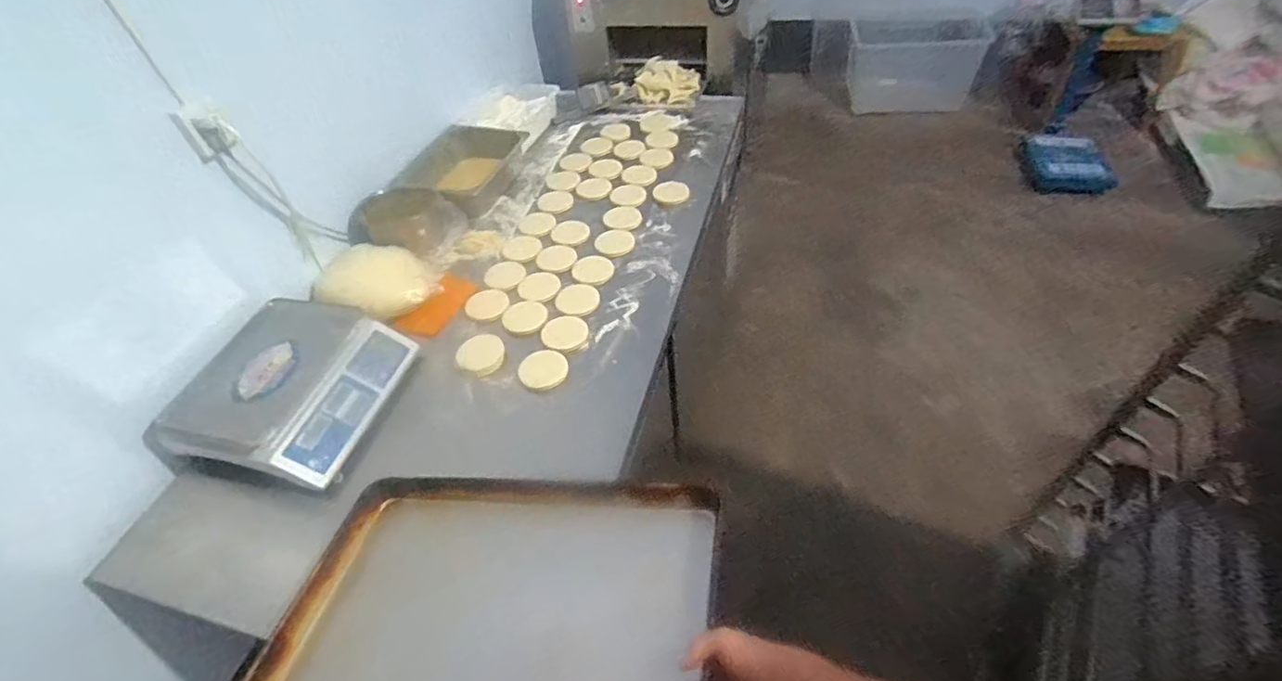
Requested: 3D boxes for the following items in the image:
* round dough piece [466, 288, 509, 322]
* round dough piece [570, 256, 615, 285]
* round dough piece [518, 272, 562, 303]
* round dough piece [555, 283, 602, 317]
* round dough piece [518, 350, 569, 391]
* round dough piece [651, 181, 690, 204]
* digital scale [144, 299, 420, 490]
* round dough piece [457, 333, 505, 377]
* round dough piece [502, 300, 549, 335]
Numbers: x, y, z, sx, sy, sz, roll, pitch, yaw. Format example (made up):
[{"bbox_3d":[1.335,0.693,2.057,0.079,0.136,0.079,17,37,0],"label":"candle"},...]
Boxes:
[{"bbox_3d":[-0.343,-0.079,1.253,0.096,0.009,0.092,-2,49,3],"label":"round dough piece"},{"bbox_3d":[-0.111,-0.165,1.303,0.096,0.007,0.093,-2,49,3],"label":"round dough piece"},{"bbox_3d":[-0.229,-0.122,1.274,0.093,0.004,0.094,-2,49,3],"label":"round dough piece"},{"bbox_3d":[-0.139,-0.092,1.249,0.099,0.004,0.093,-2,49,3],"label":"round dough piece"},{"bbox_3d":[-0.191,0.056,1.104,0.094,0.009,0.094,-2,49,3],"label":"round dough piece"},{"bbox_3d":[0.082,-0.393,1.495,0.094,0.012,0.100,-2,49,3],"label":"round dough piece"},{"bbox_3d":[-0.654,0.087,1.062,0.335,0.095,0.375,11,51,14],"label":"digital scale"},{"bbox_3d":[-0.322,0.028,1.139,0.091,0.015,0.109,-38,56,-26],"label":"round dough piece"},{"bbox_3d":[-0.249,-0.051,1.212,0.094,0.010,0.107,-17,50,-10],"label":"round dough piece"}]

